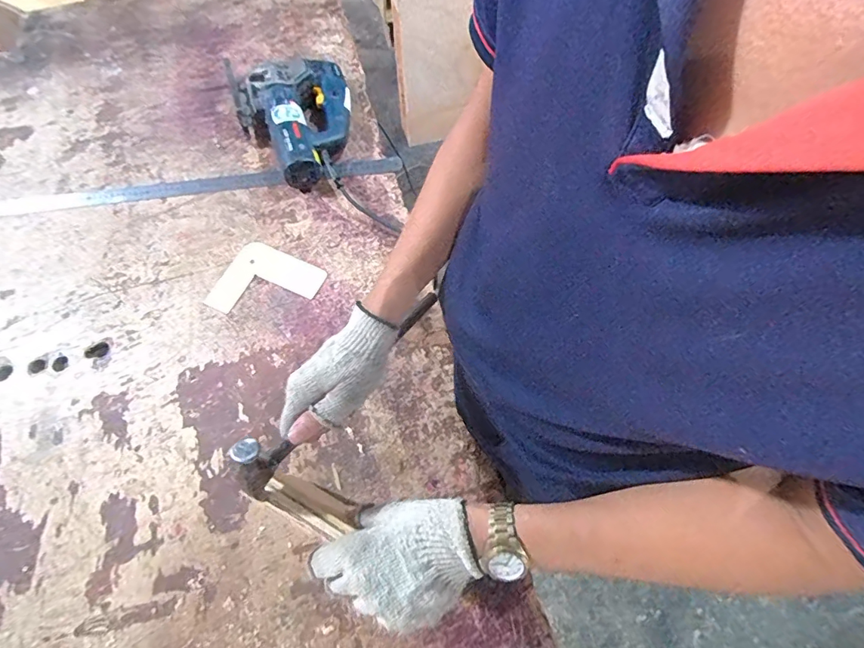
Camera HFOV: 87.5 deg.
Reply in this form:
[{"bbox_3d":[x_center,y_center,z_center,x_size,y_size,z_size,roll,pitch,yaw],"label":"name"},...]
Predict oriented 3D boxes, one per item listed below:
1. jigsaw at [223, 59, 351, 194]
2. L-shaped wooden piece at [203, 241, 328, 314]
[{"bbox_3d":[-0.226,-0.340,0.759,0.188,0.073,0.237,-13,66,-6],"label":"jigsaw"},{"bbox_3d":[-0.251,-0.057,0.685,0.143,0.004,0.126,25,69,11],"label":"L-shaped wooden piece"}]

